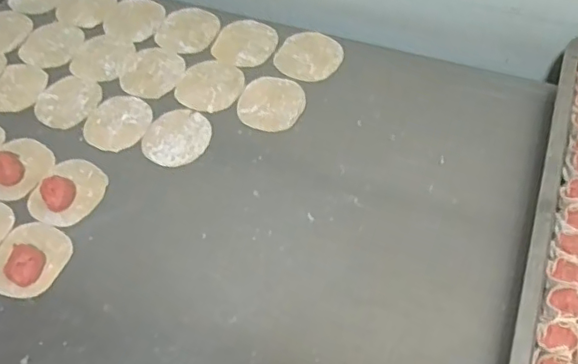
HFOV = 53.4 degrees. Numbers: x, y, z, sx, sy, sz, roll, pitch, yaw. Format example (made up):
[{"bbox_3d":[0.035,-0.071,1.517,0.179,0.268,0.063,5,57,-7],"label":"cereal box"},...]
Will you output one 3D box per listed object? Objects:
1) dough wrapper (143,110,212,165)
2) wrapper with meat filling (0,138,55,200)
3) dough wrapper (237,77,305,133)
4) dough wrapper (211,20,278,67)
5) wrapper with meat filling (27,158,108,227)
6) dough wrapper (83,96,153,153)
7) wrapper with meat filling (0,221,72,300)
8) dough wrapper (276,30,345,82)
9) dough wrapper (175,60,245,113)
[{"bbox_3d":[-0.128,-0.051,0.654,0.070,0.004,0.078,23,60,12],"label":"dough wrapper"},{"bbox_3d":[-0.305,-0.015,0.640,0.068,0.012,0.080,21,62,14],"label":"wrapper with meat filling"},{"bbox_3d":[-0.020,-0.092,0.671,0.073,0.004,0.078,-1,59,2],"label":"dough wrapper"},{"bbox_3d":[-0.054,-0.176,0.725,0.073,0.005,0.077,-1,59,2],"label":"dough wrapper"},{"bbox_3d":[-0.238,0.005,0.612,0.072,0.021,0.082,22,62,15],"label":"wrapper with meat filling"},{"bbox_3d":[-0.199,-0.069,0.671,0.073,0.005,0.076,-1,59,2],"label":"dough wrapper"},{"bbox_3d":[-0.263,0.073,0.572,0.073,0.023,0.078,-1,59,2],"label":"wrapper with meat filling"},{"bbox_3d":[0.025,-0.154,0.706,0.074,0.004,0.074,-1,62,3],"label":"dough wrapper"},{"bbox_3d":[-0.095,-0.117,0.689,0.075,0.004,0.076,-1,59,2],"label":"dough wrapper"}]

